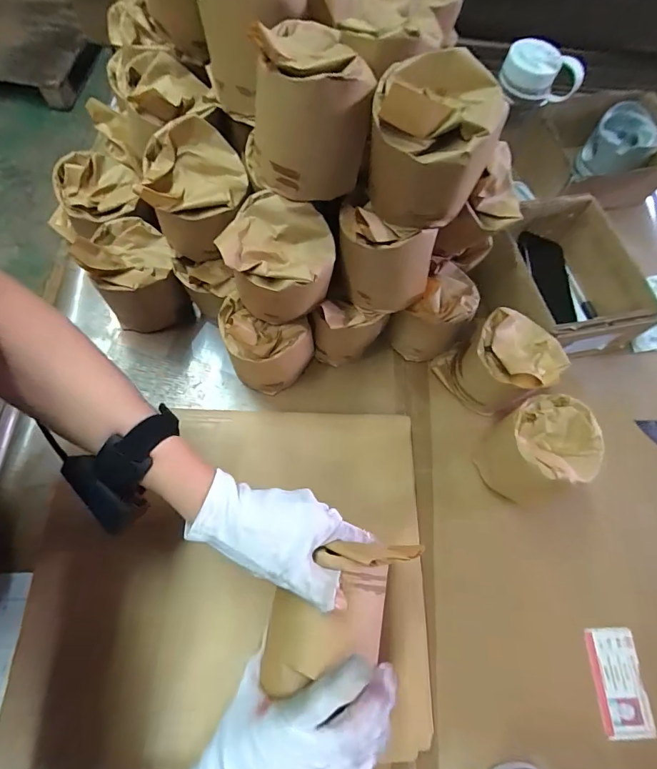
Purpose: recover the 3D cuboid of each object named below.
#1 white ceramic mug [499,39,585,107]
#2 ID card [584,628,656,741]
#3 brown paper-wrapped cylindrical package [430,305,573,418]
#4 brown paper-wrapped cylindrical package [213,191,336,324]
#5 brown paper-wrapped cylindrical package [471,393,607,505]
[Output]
[{"bbox_3d":[0.261,-0.380,0.483,0.095,0.050,0.055,35,70,9],"label":"white ceramic mug"},{"bbox_3d":[0.293,0.299,0.399,0.047,0.006,0.091,0,67,1],"label":"ID card"},{"bbox_3d":[0.198,-0.027,0.459,0.093,0.105,0.100,2,69,-5],"label":"brown paper-wrapped cylindrical package"},{"bbox_3d":[-0.042,-0.108,0.375,0.086,0.099,0.080,2,68,-4],"label":"brown paper-wrapped cylindrical package"},{"bbox_3d":[0.218,0.071,0.427,0.102,0.107,0.093,-21,72,-13],"label":"brown paper-wrapped cylindrical package"}]

